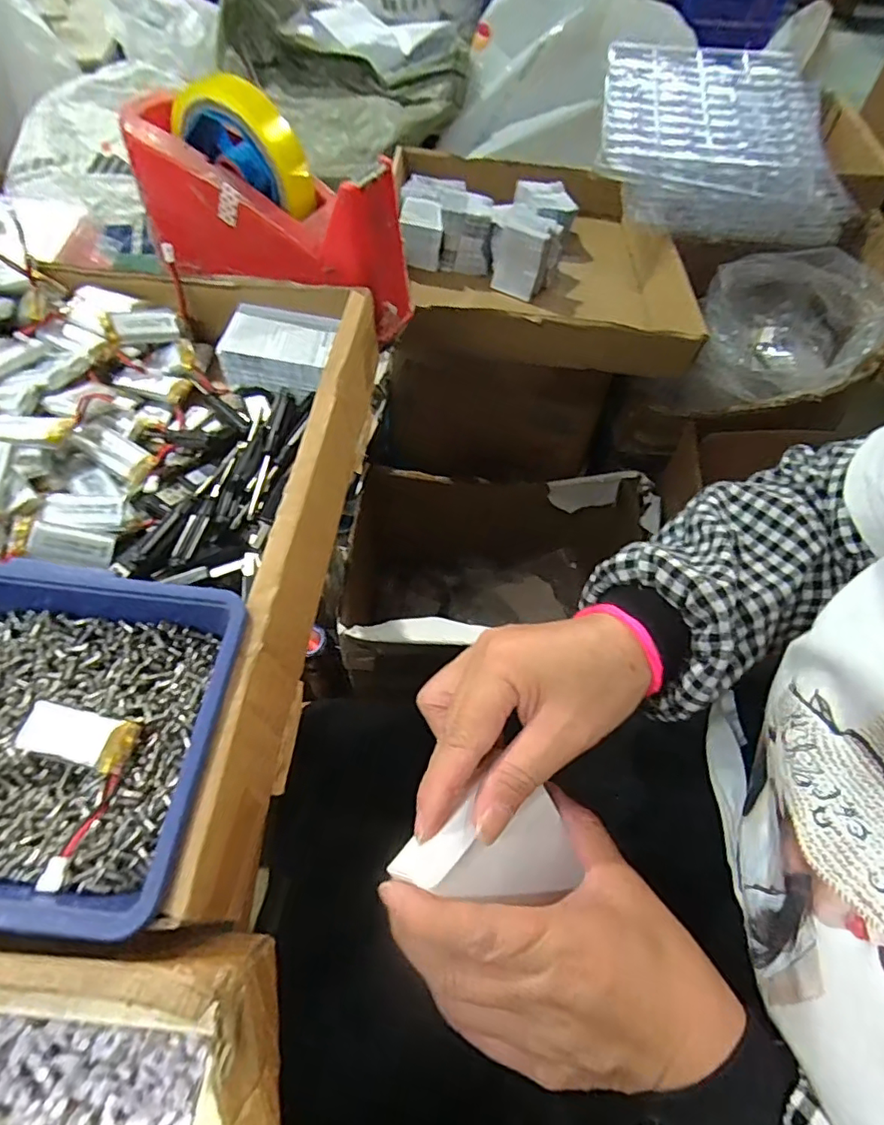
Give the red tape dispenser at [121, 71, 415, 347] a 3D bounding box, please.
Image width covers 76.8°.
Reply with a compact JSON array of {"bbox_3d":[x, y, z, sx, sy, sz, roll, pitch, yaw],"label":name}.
[{"bbox_3d":[-0.117,-0.233,0.364,0.196,0.104,0.071,27,61,14],"label":"red tape dispenser"}]

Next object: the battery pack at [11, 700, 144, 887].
[{"bbox_3d":[-0.145,0.084,0.207,0.043,0.012,0.059,9,58,3],"label":"battery pack"}]

